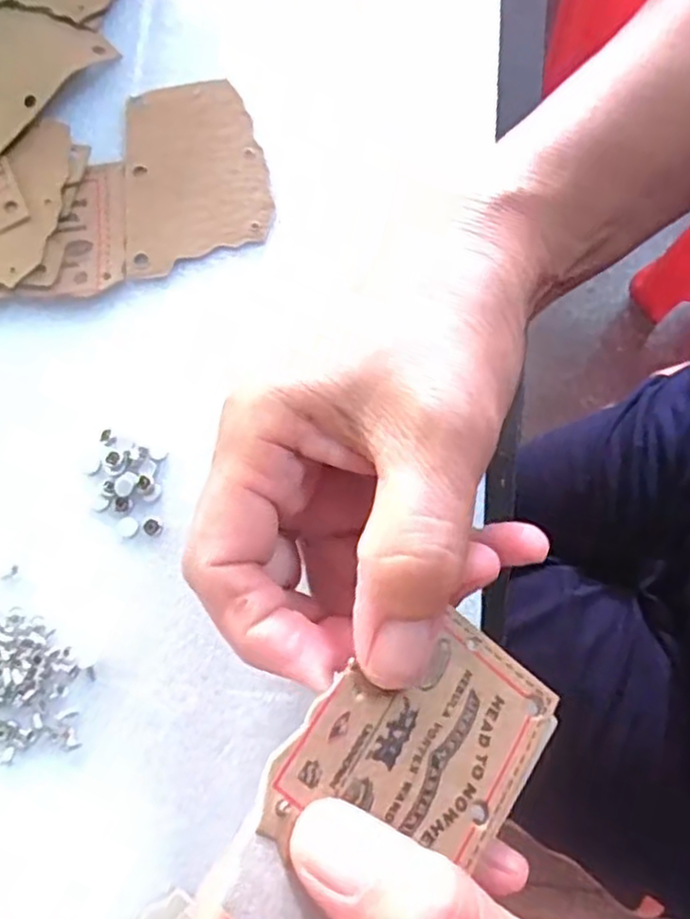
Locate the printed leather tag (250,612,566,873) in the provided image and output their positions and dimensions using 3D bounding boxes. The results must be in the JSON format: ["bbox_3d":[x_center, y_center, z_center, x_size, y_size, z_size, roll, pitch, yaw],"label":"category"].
[{"bbox_3d":[0.017,0.068,0.172,0.053,0.004,0.067,44,61,-8],"label":"printed leather tag"}]

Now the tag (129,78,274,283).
[{"bbox_3d":[-0.057,-0.109,0.278,0.055,0.005,0.076,-5,78,4],"label":"tag"}]

